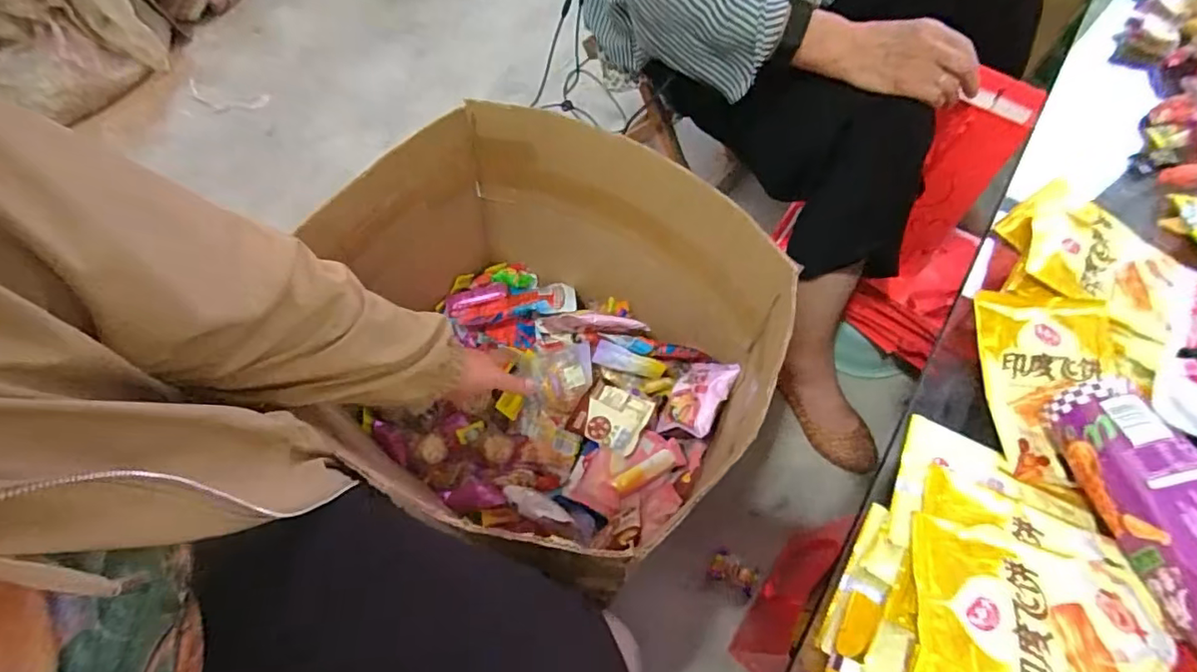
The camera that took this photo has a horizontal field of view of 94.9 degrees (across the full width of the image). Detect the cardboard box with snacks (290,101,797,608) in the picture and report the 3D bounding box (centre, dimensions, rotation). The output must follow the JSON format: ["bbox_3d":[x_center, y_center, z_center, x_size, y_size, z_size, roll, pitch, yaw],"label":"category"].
[{"bbox_3d":[-0.066,-0.001,0.684,0.470,0.329,0.388,36,66,16],"label":"cardboard box with snacks"}]

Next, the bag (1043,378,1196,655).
[{"bbox_3d":[0.343,0.105,0.323,0.047,0.058,0.170,-3,49,-4],"label":"bag"}]

